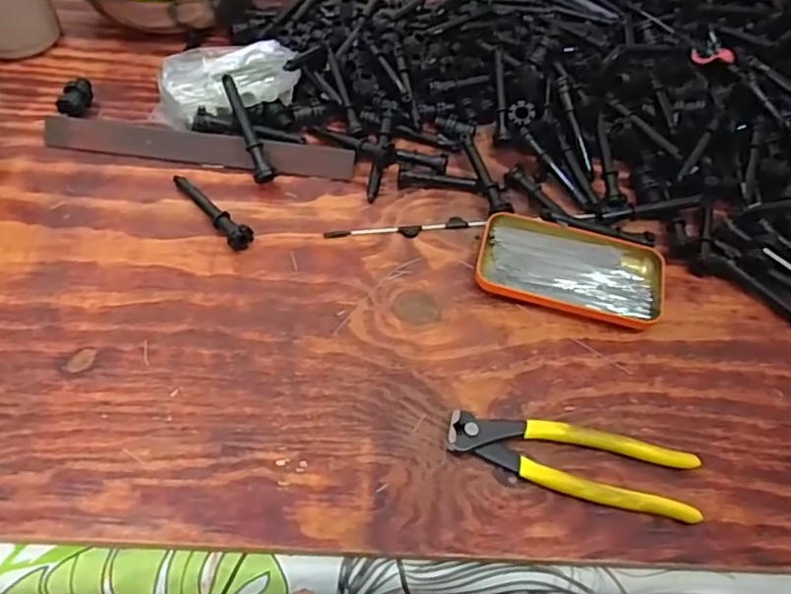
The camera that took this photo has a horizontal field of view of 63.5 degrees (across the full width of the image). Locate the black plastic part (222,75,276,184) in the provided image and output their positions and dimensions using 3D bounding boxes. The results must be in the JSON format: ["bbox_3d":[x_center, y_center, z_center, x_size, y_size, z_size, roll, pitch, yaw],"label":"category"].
[{"bbox_3d":[-0.124,-0.142,0.536,0.018,0.015,0.094,-21,88,-17],"label":"black plastic part"}]

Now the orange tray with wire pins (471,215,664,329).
[{"bbox_3d":[0.138,-0.024,0.503,0.141,0.019,0.074,13,56,4],"label":"orange tray with wire pins"}]

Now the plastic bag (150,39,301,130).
[{"bbox_3d":[-0.151,-0.184,0.571,0.129,0.047,0.074,-13,58,-13],"label":"plastic bag"}]

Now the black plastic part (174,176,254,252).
[{"bbox_3d":[-0.146,-0.073,0.513,0.020,0.018,0.092,-32,64,-23],"label":"black plastic part"}]

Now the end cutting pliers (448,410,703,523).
[{"bbox_3d":[0.115,0.108,0.417,0.161,0.020,0.043,13,56,4],"label":"end cutting pliers"}]

